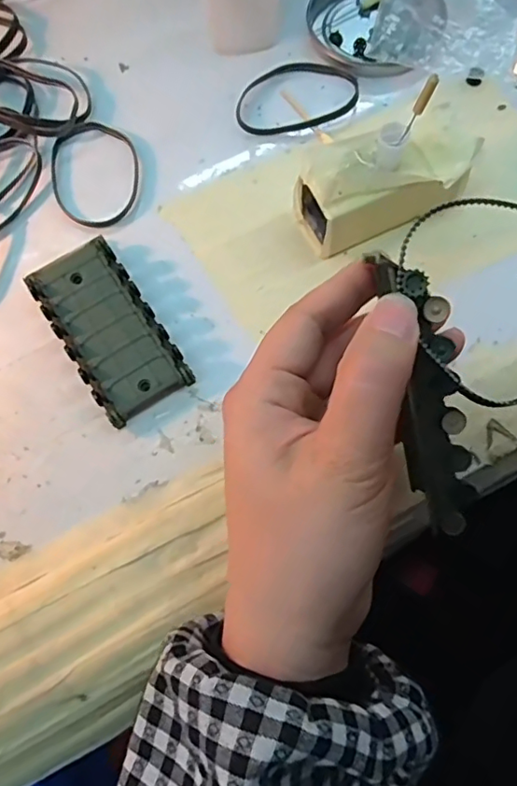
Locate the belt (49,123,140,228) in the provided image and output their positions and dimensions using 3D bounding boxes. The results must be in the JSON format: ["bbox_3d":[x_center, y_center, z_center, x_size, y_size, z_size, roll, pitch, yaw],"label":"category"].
[{"bbox_3d":[-0.089,-0.118,0.297,0.048,0.006,0.067,-12,66,1],"label":"belt"}]

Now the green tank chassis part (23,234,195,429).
[{"bbox_3d":[-0.071,-0.030,0.260,0.043,0.015,0.088,-33,68,-8],"label":"green tank chassis part"}]

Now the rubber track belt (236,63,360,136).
[{"bbox_3d":[0.022,-0.167,0.311,0.069,0.005,0.050,-3,67,5],"label":"rubber track belt"}]

